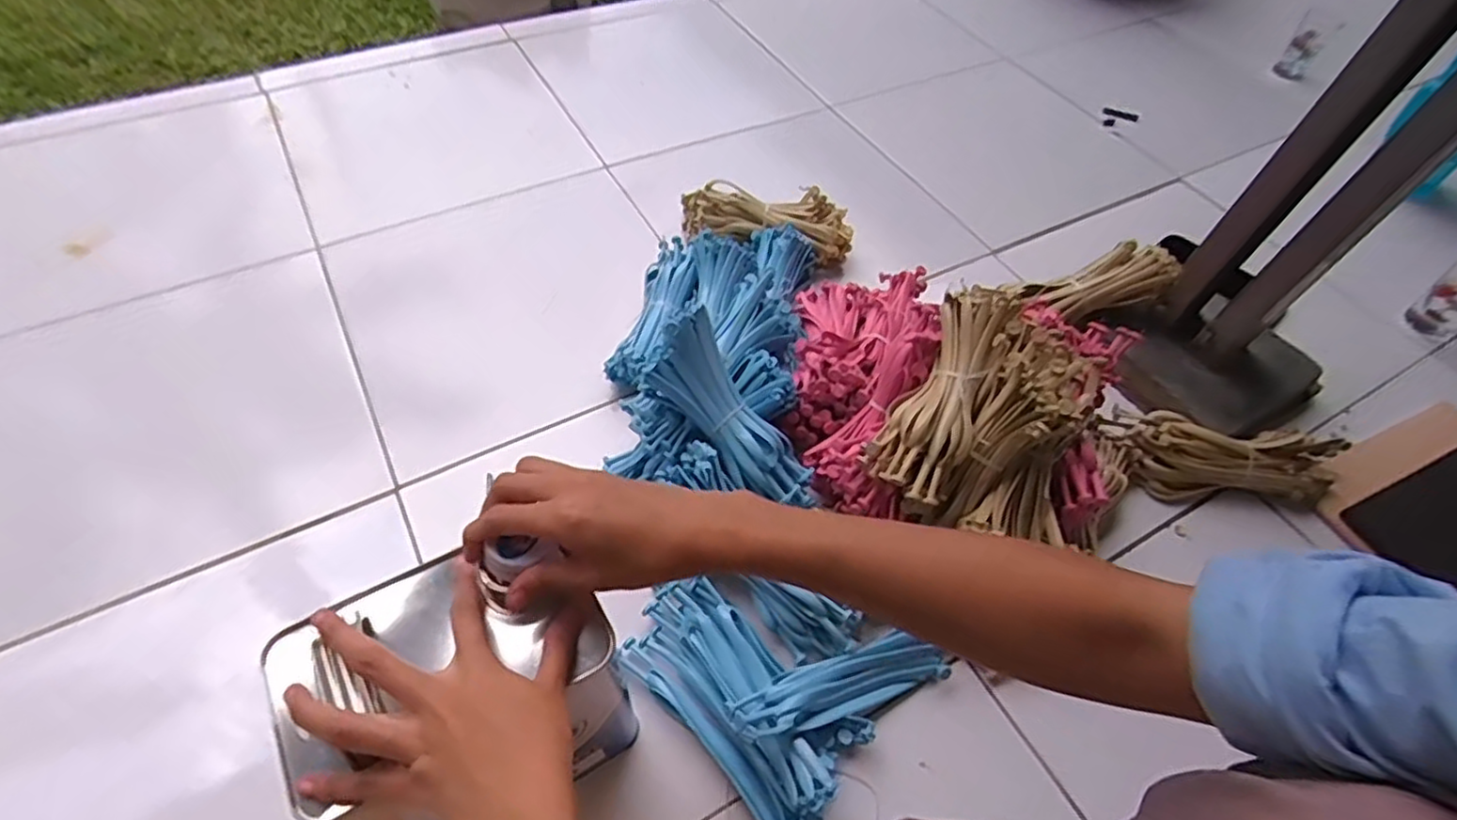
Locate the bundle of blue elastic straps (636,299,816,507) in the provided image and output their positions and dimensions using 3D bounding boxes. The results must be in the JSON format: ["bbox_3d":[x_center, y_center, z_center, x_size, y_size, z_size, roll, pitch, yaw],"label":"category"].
[{"bbox_3d":[0.010,0.004,0.660,0.100,0.054,0.211,-41,95,-28],"label":"bundle of blue elastic straps"}]

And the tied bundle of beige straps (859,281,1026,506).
[{"bbox_3d":[0.193,-0.017,0.618,0.074,0.043,0.199,27,78,14],"label":"tied bundle of beige straps"}]

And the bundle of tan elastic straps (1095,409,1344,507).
[{"bbox_3d":[0.518,0.054,0.732,0.234,0.053,0.075,10,55,3],"label":"bundle of tan elastic straps"}]

